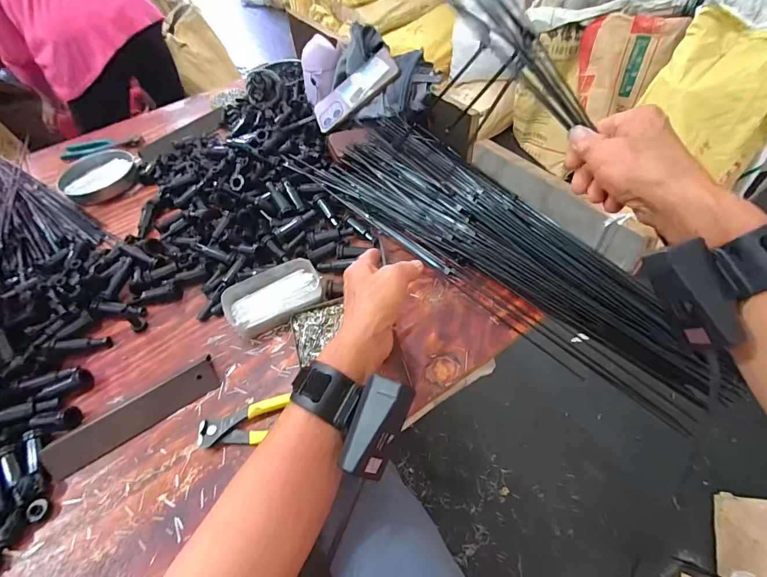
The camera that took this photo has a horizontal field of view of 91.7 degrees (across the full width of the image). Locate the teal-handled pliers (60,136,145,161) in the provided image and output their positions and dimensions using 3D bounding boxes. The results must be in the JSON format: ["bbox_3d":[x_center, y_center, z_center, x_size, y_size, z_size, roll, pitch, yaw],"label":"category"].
[{"bbox_3d":[-0.602,-0.305,0.800,0.177,0.013,0.055,-7,53,0],"label":"teal-handled pliers"}]

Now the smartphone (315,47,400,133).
[{"bbox_3d":[-0.051,-0.343,0.644,0.163,0.009,0.077,-32,67,20],"label":"smartphone"}]

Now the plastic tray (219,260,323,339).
[{"bbox_3d":[-0.141,0.012,0.486,0.122,0.036,0.069,-25,55,-13],"label":"plastic tray"}]

